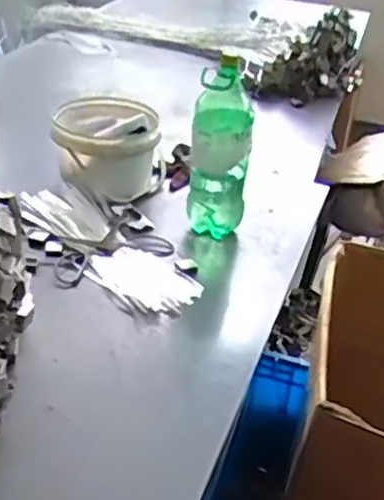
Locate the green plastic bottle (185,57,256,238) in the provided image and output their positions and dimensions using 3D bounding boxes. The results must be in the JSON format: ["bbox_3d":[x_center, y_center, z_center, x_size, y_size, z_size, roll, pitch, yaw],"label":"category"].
[{"bbox_3d":[0.046,-0.164,1.185,0.095,0.290,0.094,2,32,-4],"label":"green plastic bottle"}]

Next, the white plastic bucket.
[{"bbox_3d":[-0.159,-0.197,1.356,0.202,0.131,0.215,3,31,-2],"label":"white plastic bucket"}]

